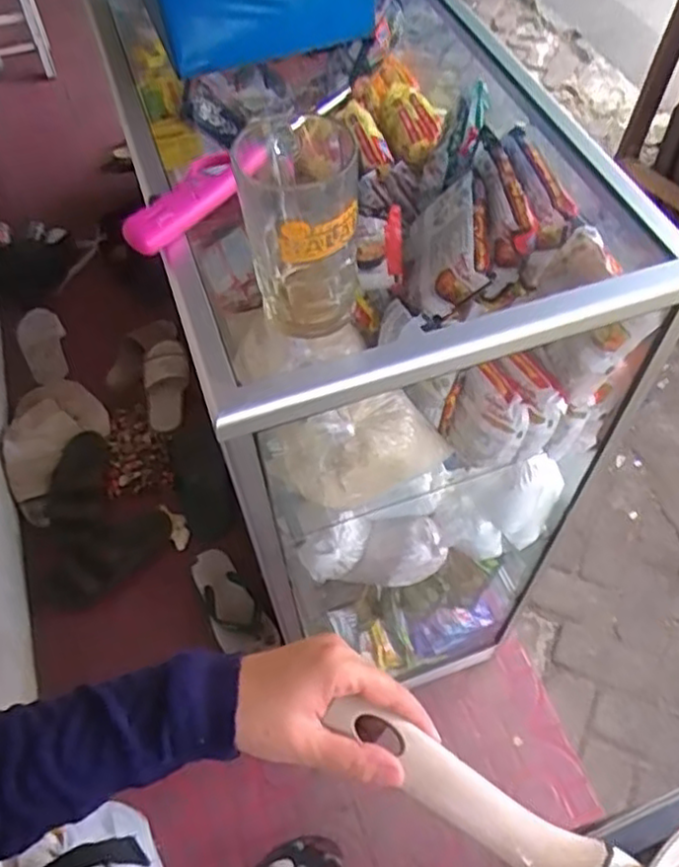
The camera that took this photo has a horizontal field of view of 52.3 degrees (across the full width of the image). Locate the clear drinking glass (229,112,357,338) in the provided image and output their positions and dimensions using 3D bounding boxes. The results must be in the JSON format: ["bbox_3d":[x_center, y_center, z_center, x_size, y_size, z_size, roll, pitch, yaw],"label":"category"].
[{"bbox_3d":[-0.026,-0.129,0.443,0.063,0.126,0.082,-11,57,-4],"label":"clear drinking glass"}]

